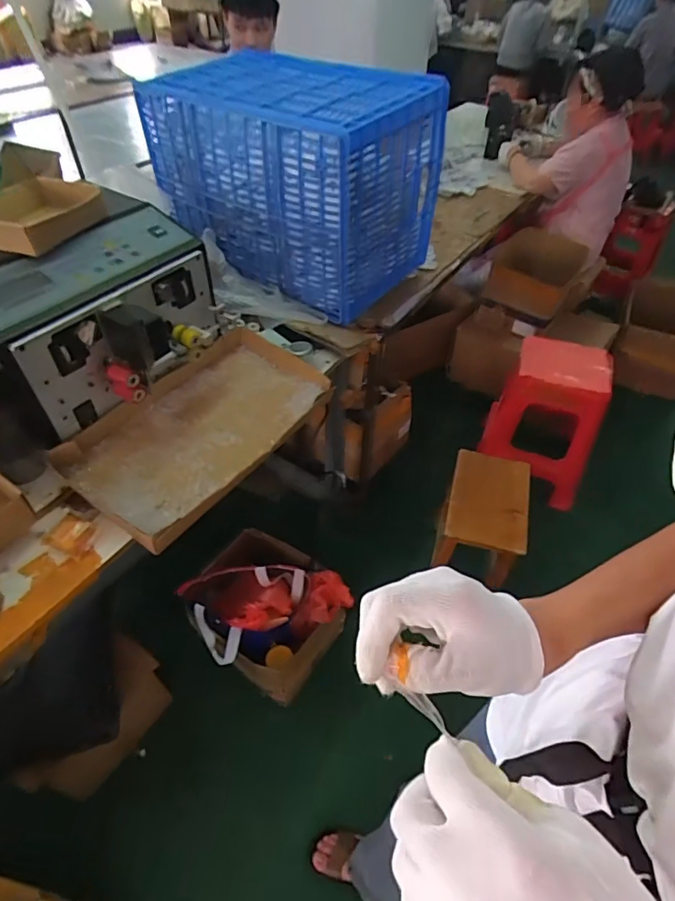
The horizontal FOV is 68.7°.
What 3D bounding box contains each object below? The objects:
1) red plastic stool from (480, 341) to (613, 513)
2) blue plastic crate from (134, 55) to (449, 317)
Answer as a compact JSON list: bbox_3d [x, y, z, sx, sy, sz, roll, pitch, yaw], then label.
[{"bbox_3d":[0.685,-0.109,1.628,0.340,0.418,0.340,20,50,17],"label":"red plastic stool"},{"bbox_3d":[-0.113,-0.711,1.281,0.615,0.449,0.462,29,53,24],"label":"blue plastic crate"}]

